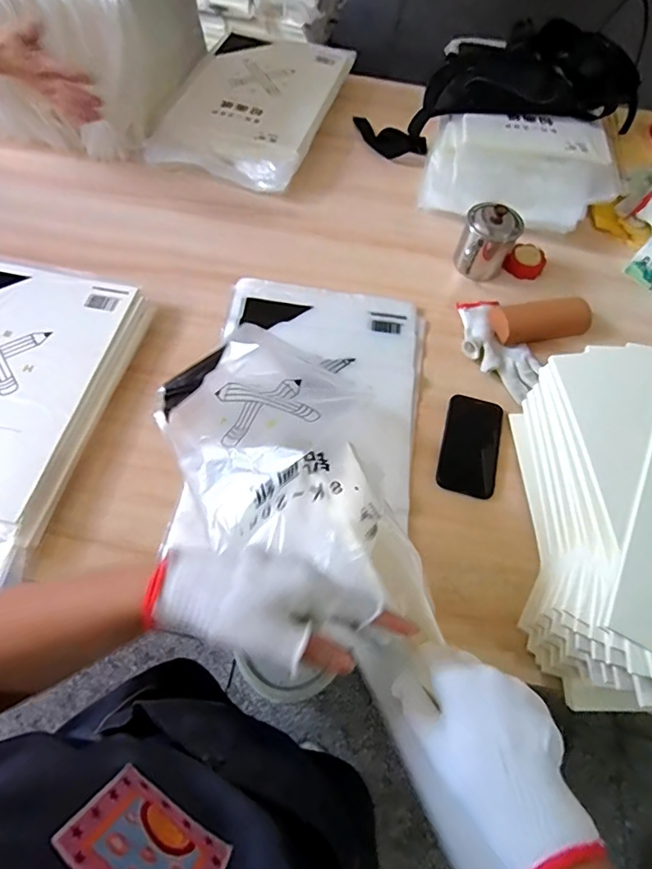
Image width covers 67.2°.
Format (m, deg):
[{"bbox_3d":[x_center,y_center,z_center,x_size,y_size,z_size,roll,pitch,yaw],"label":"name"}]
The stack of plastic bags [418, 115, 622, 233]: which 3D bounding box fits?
[{"bbox_3d":[0.348,-0.477,0.890,0.324,0.100,0.197,20,62,6],"label":"stack of plastic bags"}]

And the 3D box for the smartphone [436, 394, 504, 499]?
[{"bbox_3d":[0.201,0.013,0.677,0.075,0.006,0.150,15,62,4],"label":"smartphone"}]

